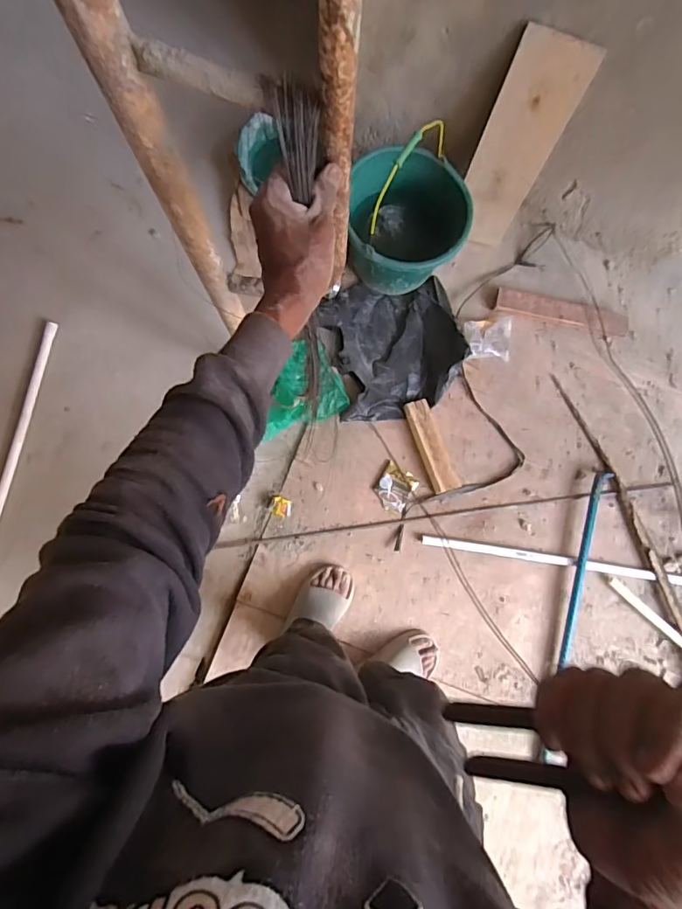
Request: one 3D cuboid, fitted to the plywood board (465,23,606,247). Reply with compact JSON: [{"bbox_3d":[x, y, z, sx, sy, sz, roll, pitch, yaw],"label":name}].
[{"bbox_3d":[0.378,-0.665,1.121,0.147,0.458,0.022,18,65,0],"label":"plywood board"}]

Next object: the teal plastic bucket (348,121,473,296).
[{"bbox_3d":[0.162,-0.565,1.168,0.263,0.369,0.271,0,84,-2],"label":"teal plastic bucket"}]

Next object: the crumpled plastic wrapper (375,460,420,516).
[{"bbox_3d":[0.136,0.085,1.279,0.095,0.014,0.109,32,84,2],"label":"crumpled plastic wrapper"}]

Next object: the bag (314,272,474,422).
[{"bbox_3d":[0.126,-0.272,1.291,0.361,0.060,0.353,-7,84,-2],"label":"bag"}]

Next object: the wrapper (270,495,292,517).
[{"bbox_3d":[-0.149,0.130,1.267,0.053,0.007,0.047,22,84,1],"label":"wrapper"}]

